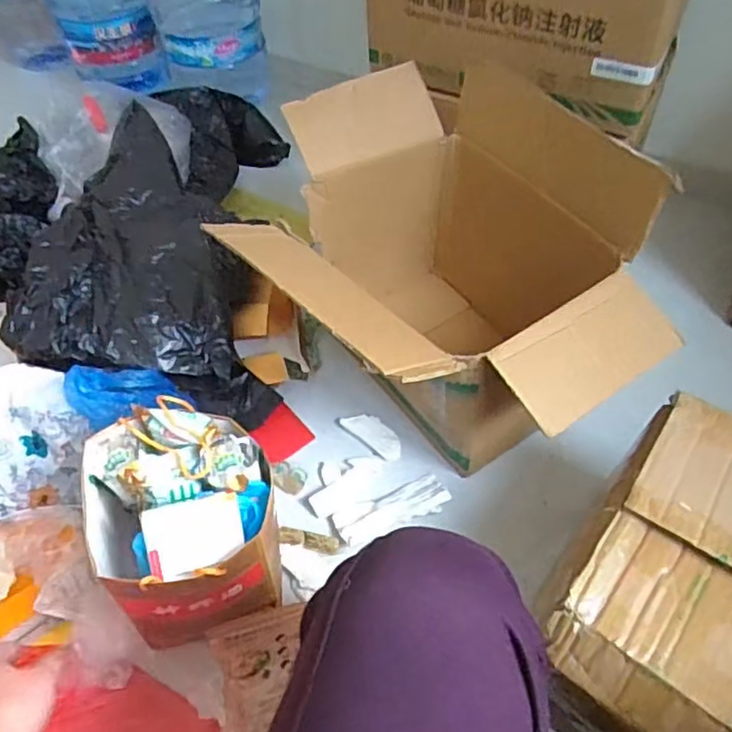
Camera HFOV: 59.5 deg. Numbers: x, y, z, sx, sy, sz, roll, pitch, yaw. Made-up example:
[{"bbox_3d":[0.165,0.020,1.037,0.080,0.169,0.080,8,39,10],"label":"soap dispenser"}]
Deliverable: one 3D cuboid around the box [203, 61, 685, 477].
[{"bbox_3d":[0.100,-0.103,0.916,0.453,0.345,0.548,-34,58,-21],"label":"box"}]

